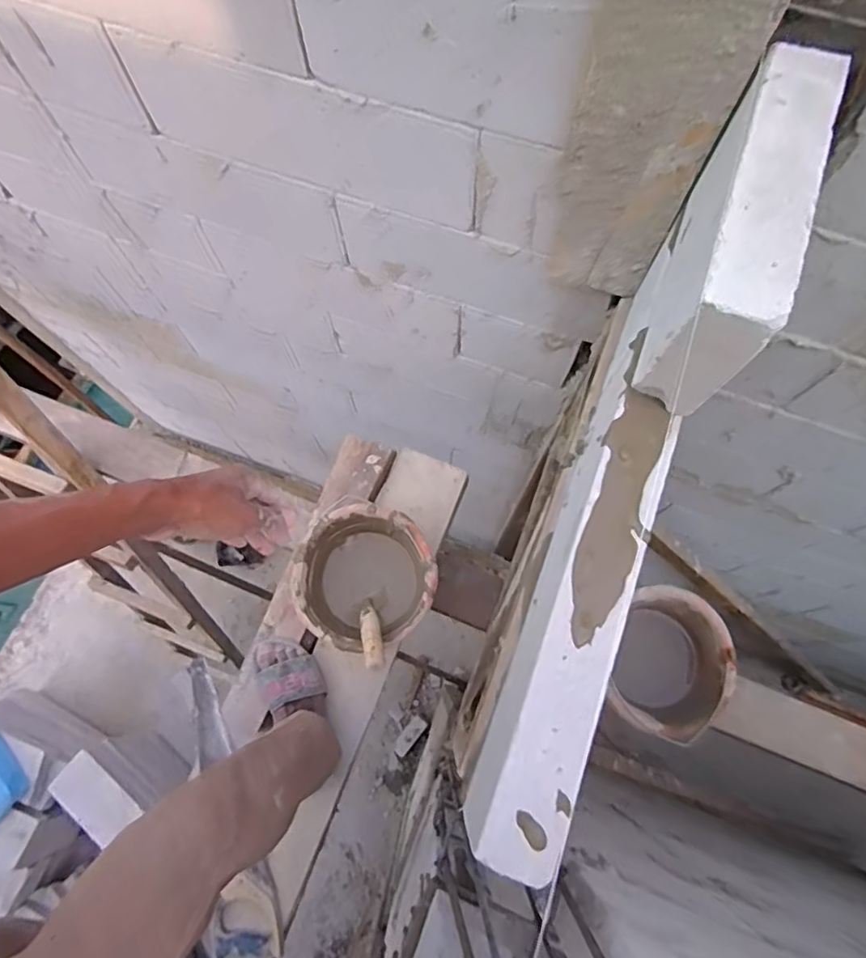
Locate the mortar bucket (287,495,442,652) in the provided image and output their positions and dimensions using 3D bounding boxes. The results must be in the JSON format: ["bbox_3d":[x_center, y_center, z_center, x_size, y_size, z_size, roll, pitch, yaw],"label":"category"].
[{"bbox_3d":[-0.123,0.210,1.172,0.243,0.249,0.249,0,72,0],"label":"mortar bucket"}]

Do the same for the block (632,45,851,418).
[{"bbox_3d":[0.312,-0.247,0.619,0.080,0.186,0.318,20,73,7],"label":"block"}]

